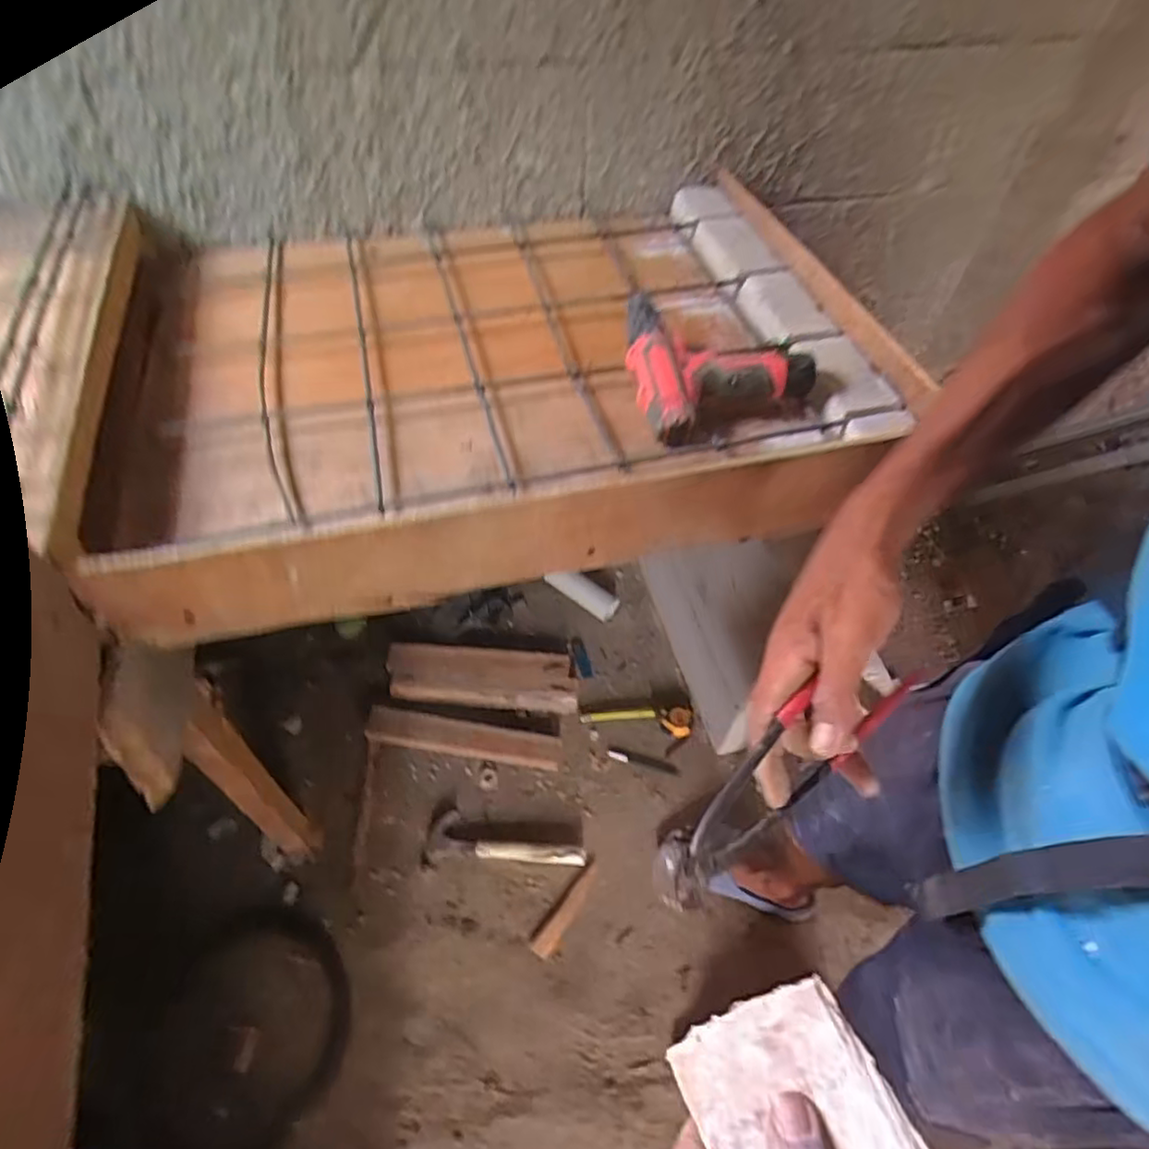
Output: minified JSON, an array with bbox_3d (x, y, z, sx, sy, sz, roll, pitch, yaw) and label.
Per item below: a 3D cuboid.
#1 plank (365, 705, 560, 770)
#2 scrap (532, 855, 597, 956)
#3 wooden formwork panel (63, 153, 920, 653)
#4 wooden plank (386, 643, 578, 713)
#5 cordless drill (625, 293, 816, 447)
[{"bbox_3d":[-0.214,0.318,1.300,0.367,0.055,0.061,8,53,3],"label":"plank"},{"bbox_3d":[-0.010,0.578,1.151,0.037,0.009,0.173,31,65,22],"label":"scrap"},{"bbox_3d":[-0.080,-0.273,0.791,0.800,0.111,0.620,-10,53,-10],"label":"wooden formwork panel"},{"bbox_3d":[-0.190,0.214,1.384,0.392,0.038,0.130,3,53,-1],"label":"wooden plank"},{"bbox_3d":[0.155,-0.228,0.720,0.188,0.053,0.178,-8,53,-8],"label":"cordless drill"}]

